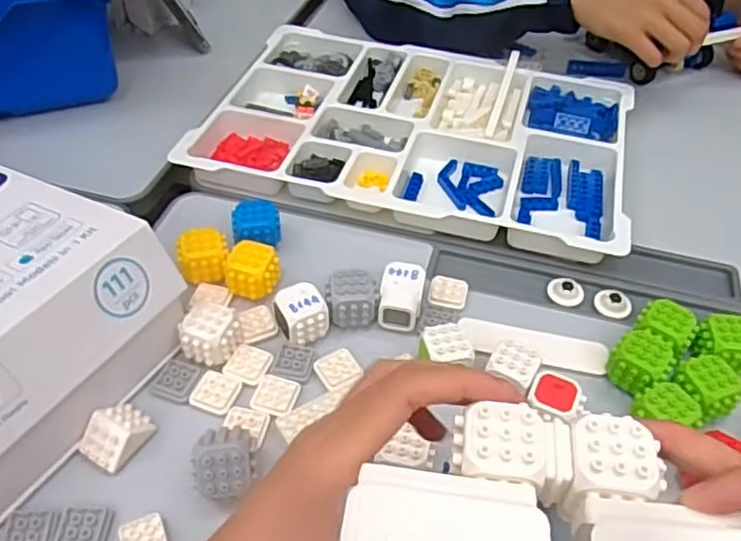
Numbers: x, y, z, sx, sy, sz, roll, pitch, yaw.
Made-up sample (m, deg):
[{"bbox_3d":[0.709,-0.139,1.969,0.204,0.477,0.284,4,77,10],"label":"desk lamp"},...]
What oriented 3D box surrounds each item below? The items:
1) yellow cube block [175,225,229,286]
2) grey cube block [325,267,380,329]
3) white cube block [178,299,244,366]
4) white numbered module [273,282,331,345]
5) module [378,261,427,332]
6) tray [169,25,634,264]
[{"bbox_3d":[-0.124,-0.012,0.507,0.035,0.031,0.028,-10,47,-11],"label":"yellow cube block"},{"bbox_3d":[-0.014,0.020,0.489,0.035,0.028,0.031,-3,46,-4],"label":"grey cube block"},{"bbox_3d":[-0.108,0.041,0.461,0.033,0.026,0.033,16,48,14],"label":"white cube block"},{"bbox_3d":[-0.047,0.030,0.476,0.037,0.026,0.032,-14,48,-15],"label":"white numbered module"},{"bbox_3d":[0.022,0.020,0.492,0.029,0.031,0.040,9,47,7],"label":"module"},{"bbox_3d":[0.046,-0.133,0.642,0.377,0.034,0.265,12,47,11],"label":"tray"}]

